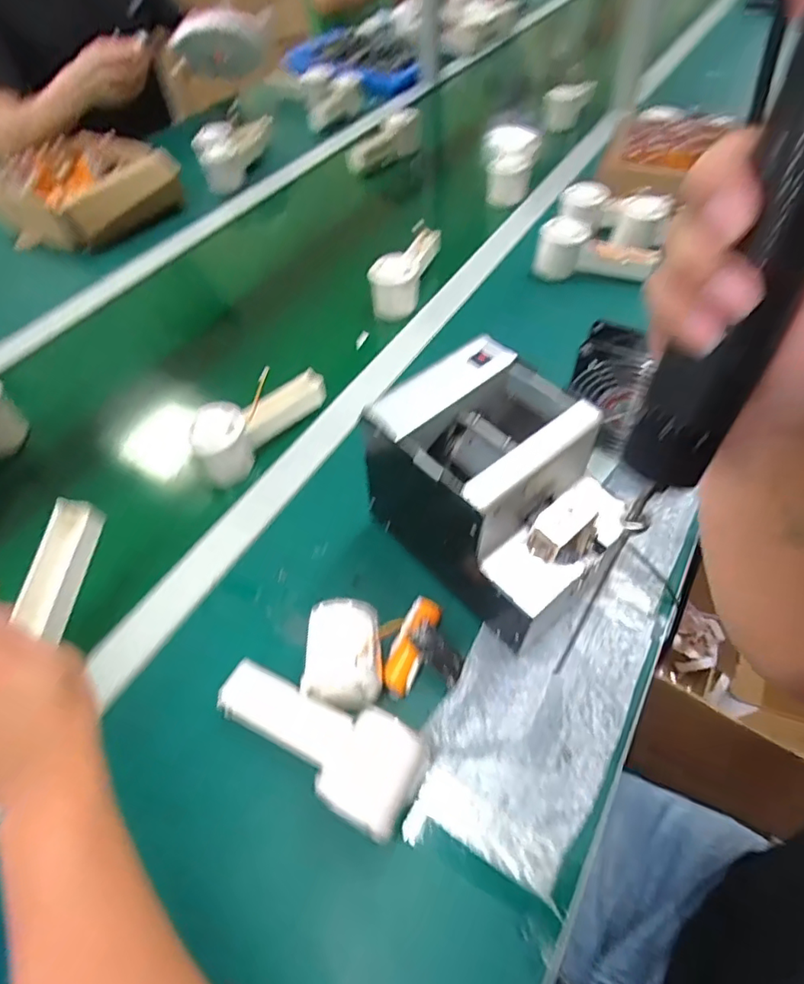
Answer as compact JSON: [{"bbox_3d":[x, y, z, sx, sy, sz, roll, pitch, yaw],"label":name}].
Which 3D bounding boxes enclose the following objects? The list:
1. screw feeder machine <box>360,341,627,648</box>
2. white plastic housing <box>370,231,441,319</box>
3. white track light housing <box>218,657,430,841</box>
[{"bbox_3d":[0.076,0.002,0.443,0.125,0.153,0.175,-35,58,-21],"label":"screw feeder machine"},{"bbox_3d":[0.006,-0.298,0.740,0.069,0.069,0.142,9,53,11],"label":"white plastic housing"},{"bbox_3d":[-0.058,0.171,0.390,0.155,0.055,0.062,26,58,22],"label":"white track light housing"}]

